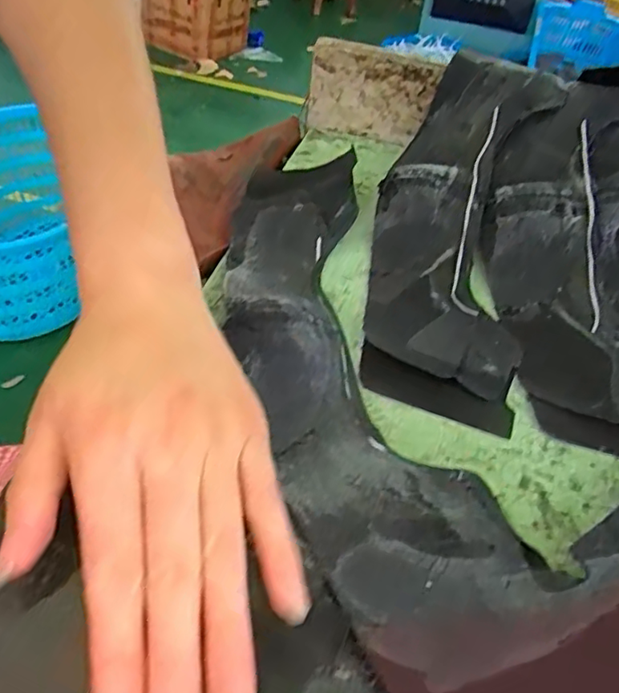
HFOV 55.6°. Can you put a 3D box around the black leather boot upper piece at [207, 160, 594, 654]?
[{"bbox_3d":[0.010,-0.010,0.318,0.103,0.029,0.328,-5,47,-14],"label":"black leather boot upper piece"}]

